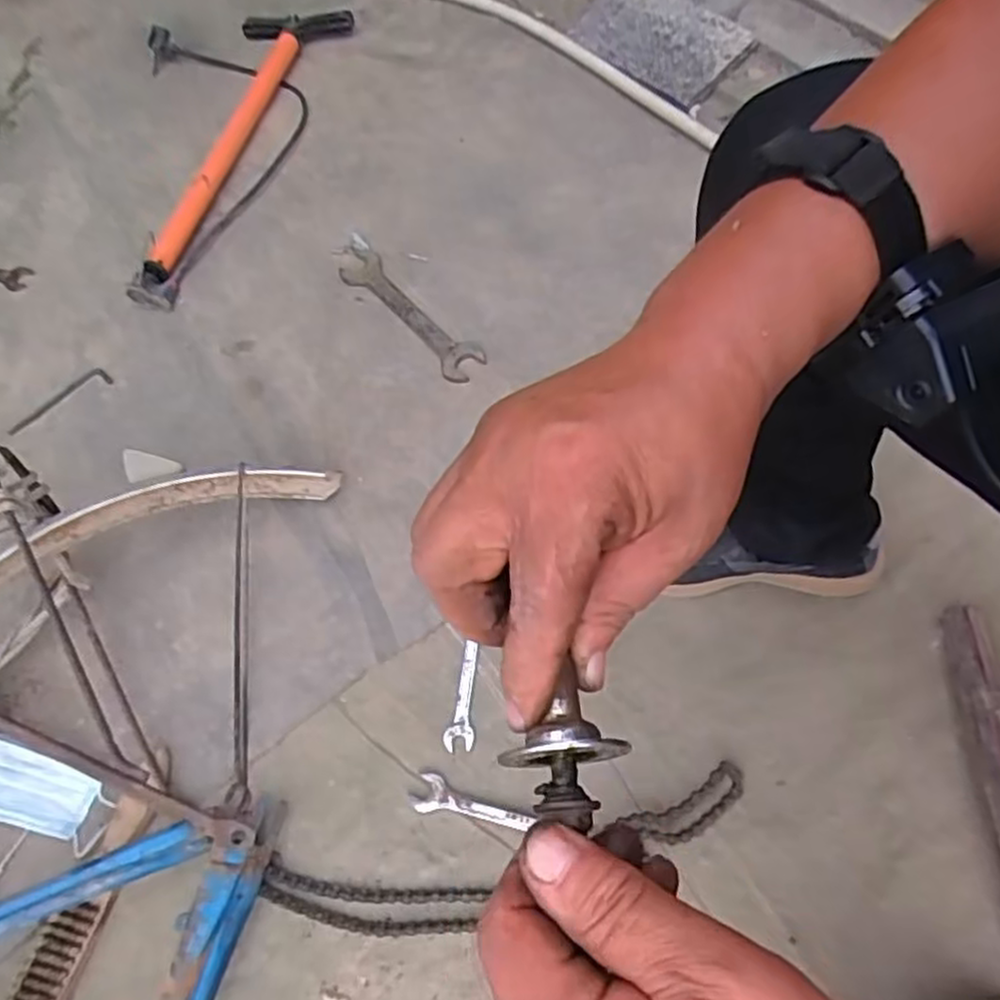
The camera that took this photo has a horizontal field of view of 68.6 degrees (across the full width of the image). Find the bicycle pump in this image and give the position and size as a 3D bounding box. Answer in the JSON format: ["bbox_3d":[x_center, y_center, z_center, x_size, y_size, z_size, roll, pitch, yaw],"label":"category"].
[{"bbox_3d":[-0.515,-0.620,1.254,0.359,0.066,0.733,7,60,7],"label":"bicycle pump"}]

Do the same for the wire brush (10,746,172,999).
[{"bbox_3d":[-0.364,0.353,0.652,0.047,0.027,0.261,15,61,11],"label":"wire brush"}]

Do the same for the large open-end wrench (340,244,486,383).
[{"bbox_3d":[-0.133,-0.270,1.020,0.061,0.009,0.318,-35,64,-17],"label":"large open-end wrench"}]

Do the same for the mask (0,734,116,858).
[{"bbox_3d":[-0.466,0.276,0.706,0.203,0.033,0.069,16,61,12],"label":"mask"}]

